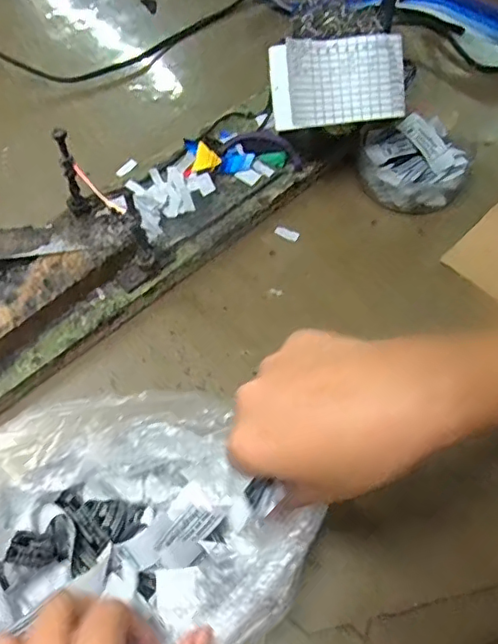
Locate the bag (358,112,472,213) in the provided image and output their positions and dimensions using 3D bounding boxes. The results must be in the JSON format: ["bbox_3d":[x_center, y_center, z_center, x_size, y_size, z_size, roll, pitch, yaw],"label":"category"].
[{"bbox_3d":[0.144,-0.140,0.501,0.092,0.039,0.085,21,61,11],"label":"bag"}]

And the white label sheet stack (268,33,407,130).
[{"bbox_3d":[0.070,-0.184,0.438,0.101,0.021,0.061,-10,104,-10],"label":"white label sheet stack"}]

